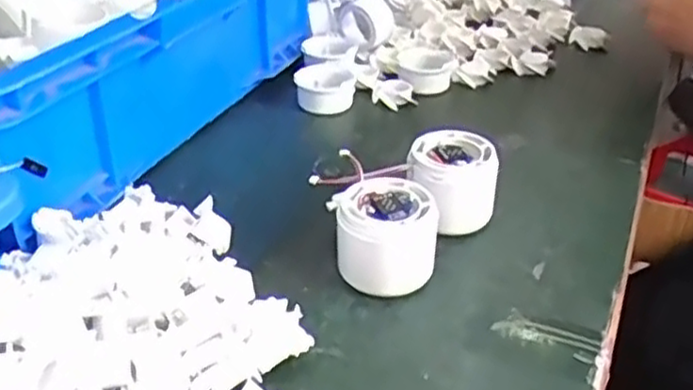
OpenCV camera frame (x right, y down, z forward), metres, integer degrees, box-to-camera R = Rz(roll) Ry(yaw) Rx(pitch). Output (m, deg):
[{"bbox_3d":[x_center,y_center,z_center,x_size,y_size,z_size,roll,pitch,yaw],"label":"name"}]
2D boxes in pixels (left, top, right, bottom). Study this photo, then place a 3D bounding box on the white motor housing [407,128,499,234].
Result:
[{"bbox_3d":[0.071,-0.009,0.492,0.058,0.055,0.058,7,33,10],"label":"white motor housing"}]

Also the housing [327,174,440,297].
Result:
[{"bbox_3d":[0.022,0.023,0.438,0.061,0.049,0.057,0,33,0],"label":"housing"}]

